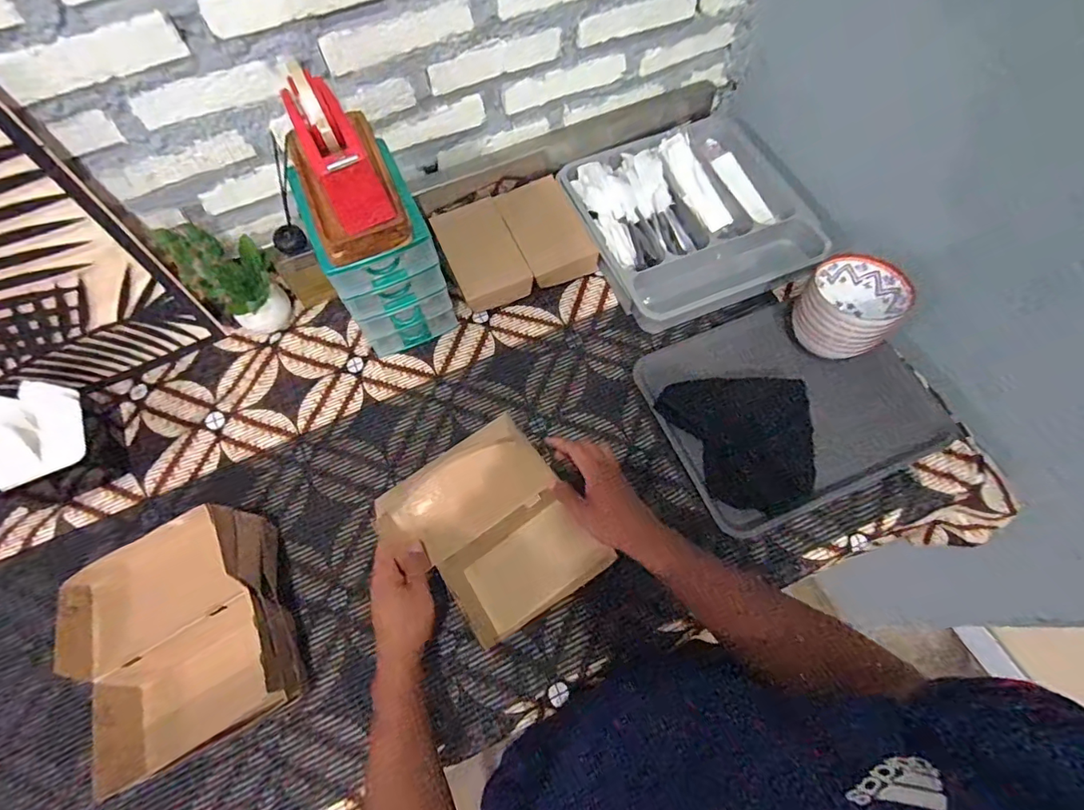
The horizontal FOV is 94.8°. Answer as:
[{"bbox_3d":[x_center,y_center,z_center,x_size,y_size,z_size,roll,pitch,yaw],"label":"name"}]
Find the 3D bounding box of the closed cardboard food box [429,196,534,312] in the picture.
[{"bbox_3d":[-0.095,-0.239,0.808,0.111,0.047,0.193,-23,67,-7],"label":"closed cardboard food box"}]

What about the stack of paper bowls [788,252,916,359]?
[{"bbox_3d":[0.413,-0.130,0.682,0.121,0.088,0.121,39,74,18],"label":"stack of paper bowls"}]

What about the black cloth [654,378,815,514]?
[{"bbox_3d":[0.261,0.048,0.664,0.191,0.039,0.181,1,67,3],"label":"black cloth"}]

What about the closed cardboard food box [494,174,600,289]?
[{"bbox_3d":[0.008,-0.277,0.820,0.111,0.050,0.202,-23,67,-7],"label":"closed cardboard food box"}]

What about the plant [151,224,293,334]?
[{"bbox_3d":[-0.432,-0.177,0.714,0.083,0.183,0.104,40,74,18],"label":"plant"}]

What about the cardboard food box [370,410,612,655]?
[{"bbox_3d":[-0.055,0.150,0.580,0.181,0.138,0.202,-36,69,-12],"label":"cardboard food box"}]

